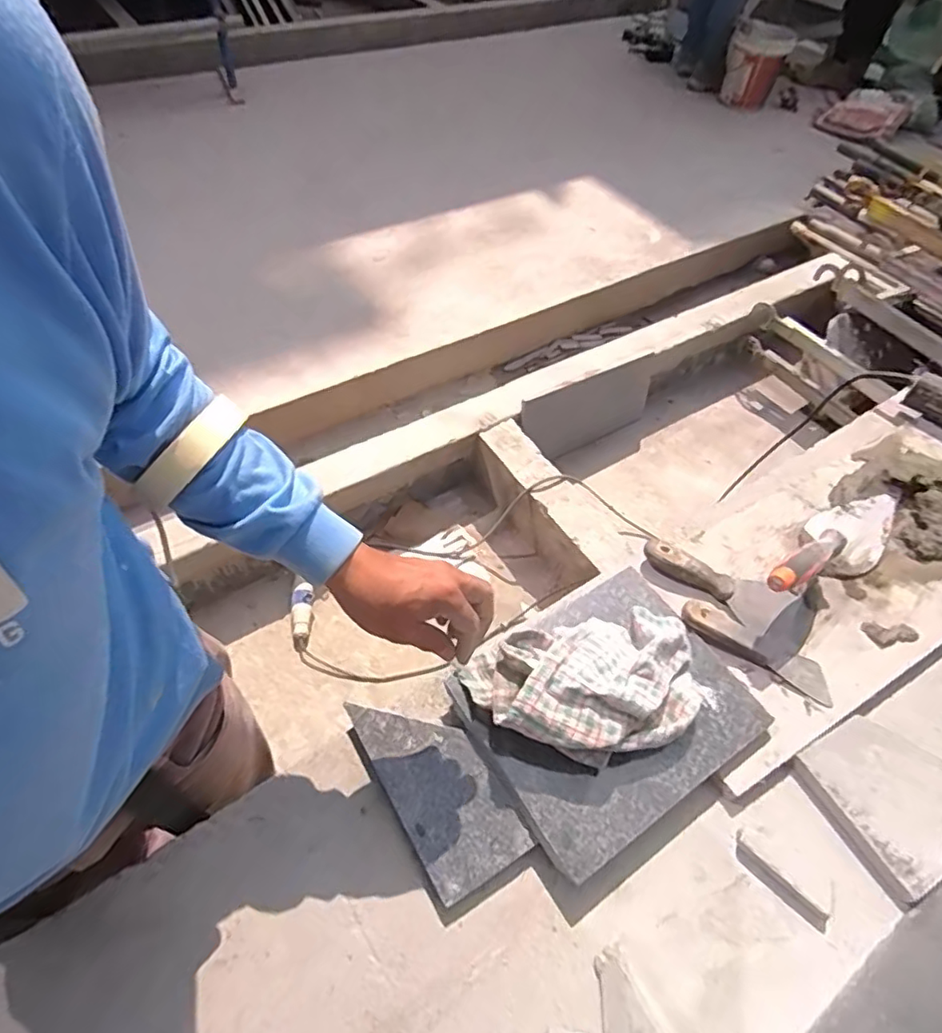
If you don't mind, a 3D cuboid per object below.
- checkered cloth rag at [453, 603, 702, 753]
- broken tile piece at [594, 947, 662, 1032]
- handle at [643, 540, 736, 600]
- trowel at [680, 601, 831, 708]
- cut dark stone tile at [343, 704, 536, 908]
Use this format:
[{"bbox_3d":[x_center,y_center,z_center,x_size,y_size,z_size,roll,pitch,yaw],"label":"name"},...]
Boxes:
[{"bbox_3d":[0.118,0.162,0.576,0.242,0.065,0.134,-8,55,-10],"label":"checkered cloth rag"},{"bbox_3d":[0.127,0.411,0.471,0.049,0.026,0.094,-25,60,-19],"label":"broken tile piece"},{"bbox_3d":[0.260,0.064,0.703,0.109,0.028,0.027,25,57,14],"label":"handle"},{"bbox_3d":[0.318,0.144,0.653,0.172,0.030,0.043,27,58,15],"label":"trowel"},{"bbox_3d":[-0.034,0.257,0.575,0.090,0.020,0.195,-27,60,-20],"label":"cut dark stone tile"}]

